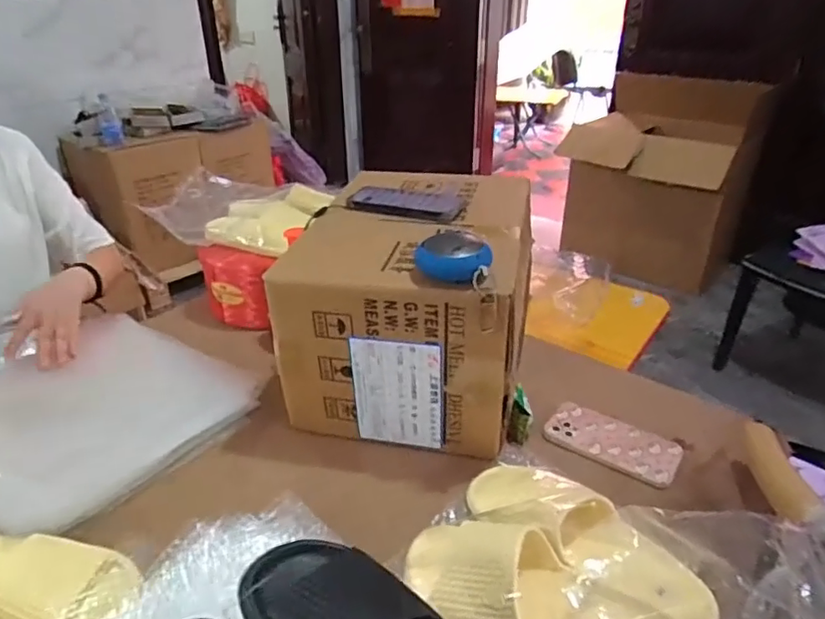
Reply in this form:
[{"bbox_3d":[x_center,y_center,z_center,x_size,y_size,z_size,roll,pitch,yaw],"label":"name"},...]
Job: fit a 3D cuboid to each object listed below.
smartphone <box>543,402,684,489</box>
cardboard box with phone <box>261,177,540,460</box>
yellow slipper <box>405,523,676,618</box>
[{"bbox_3d":[0.256,0.169,0.741,0.161,0.017,0.087,19,35,30],"label":"smartphone"},{"bbox_3d":[0.011,-0.022,0.819,0.283,0.248,0.354,7,31,12],"label":"cardboard box with phone"},{"bbox_3d":[0.117,0.262,0.529,0.256,0.075,0.116,13,32,22],"label":"yellow slipper"}]

